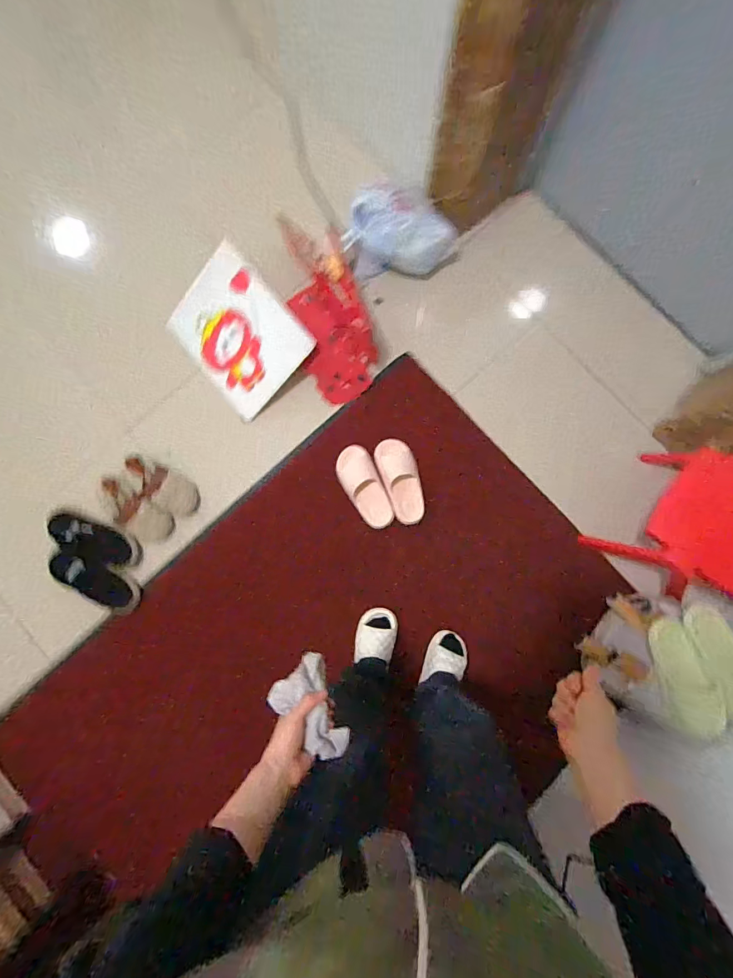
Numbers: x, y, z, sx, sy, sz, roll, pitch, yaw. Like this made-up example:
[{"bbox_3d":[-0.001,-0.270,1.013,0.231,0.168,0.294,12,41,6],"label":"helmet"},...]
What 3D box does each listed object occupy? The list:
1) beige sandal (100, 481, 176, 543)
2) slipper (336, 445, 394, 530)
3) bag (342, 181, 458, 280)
[{"bbox_3d":[-0.670,0.063,1.183,0.248,0.057,0.114,34,83,3],"label":"beige sandal"},{"bbox_3d":[-0.009,-0.004,1.200,0.103,0.067,0.257,-25,84,-4],"label":"slipper"},{"bbox_3d":[0.100,-0.719,1.174,0.326,0.183,0.140,6,83,-1],"label":"bag"}]

